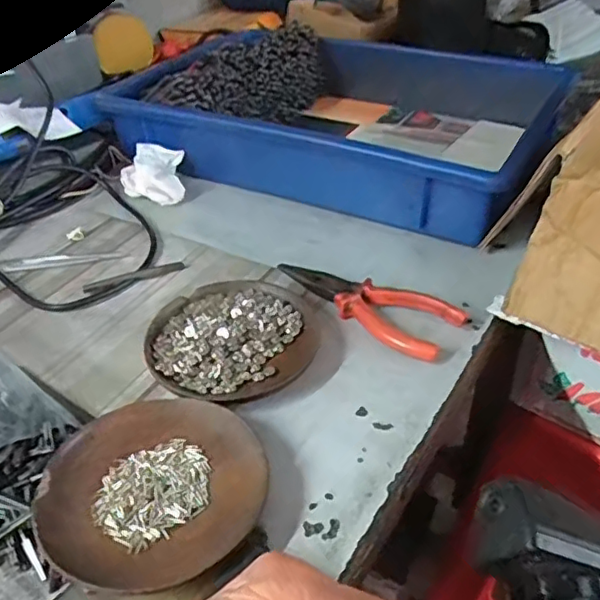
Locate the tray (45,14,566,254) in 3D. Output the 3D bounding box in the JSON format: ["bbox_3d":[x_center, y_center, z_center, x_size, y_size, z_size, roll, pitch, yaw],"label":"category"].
[{"bbox_3d":[0.026,-0.212,0.635,0.427,0.104,0.297,16,42,22],"label":"tray"}]

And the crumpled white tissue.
[{"bbox_3d":[-0.142,-0.121,0.577,0.061,0.045,0.068,-11,39,-11],"label":"crumpled white tissue"}]

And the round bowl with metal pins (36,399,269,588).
[{"bbox_3d":[-0.077,0.099,0.314,0.111,0.018,0.109,-2,38,1],"label":"round bowl with metal pins"}]

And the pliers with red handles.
[{"bbox_3d":[0.047,0.000,0.442,0.144,0.016,0.052,26,47,31],"label":"pliers with red handles"}]

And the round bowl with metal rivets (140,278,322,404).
[{"bbox_3d":[-0.047,0.024,0.408,0.113,0.020,0.106,-2,38,1],"label":"round bowl with metal rivets"}]

